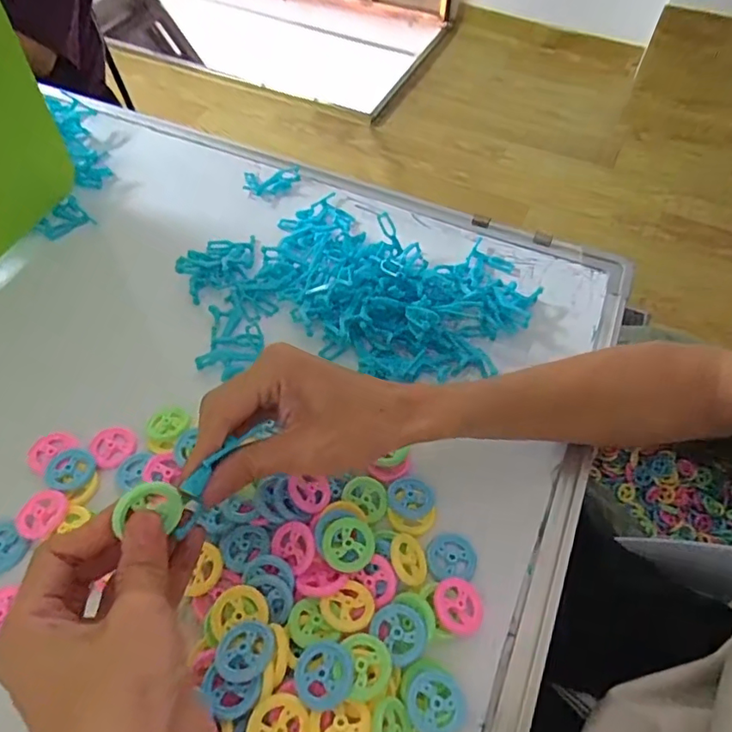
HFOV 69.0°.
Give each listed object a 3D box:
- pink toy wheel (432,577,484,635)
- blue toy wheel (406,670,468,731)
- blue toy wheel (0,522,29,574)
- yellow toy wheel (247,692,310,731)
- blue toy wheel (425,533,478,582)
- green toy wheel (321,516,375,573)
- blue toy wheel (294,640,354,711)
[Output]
[{"bbox_3d":[0.051,0.135,0.300,0.028,0.011,0.029,2,53,-2],"label":"pink toy wheel"},{"bbox_3d":[0.036,0.172,0.271,0.030,0.012,0.028,2,53,-2],"label":"blue toy wheel"},{"bbox_3d":[-0.218,0.109,0.316,0.026,0.008,0.025,29,57,17],"label":"blue toy wheel"},{"bbox_3d":[-0.041,0.172,0.253,0.028,0.005,0.028,2,53,-2],"label":"yellow toy wheel"},{"bbox_3d":[0.051,0.114,0.321,0.031,0.004,0.028,1,53,-2],"label":"blue toy wheel"},{"bbox_3d":[-0.010,0.103,0.307,0.029,0.009,0.030,2,53,-2],"label":"green toy wheel"},{"bbox_3d":[-0.021,0.152,0.263,0.028,0.007,0.029,2,53,-2],"label":"blue toy wheel"}]

